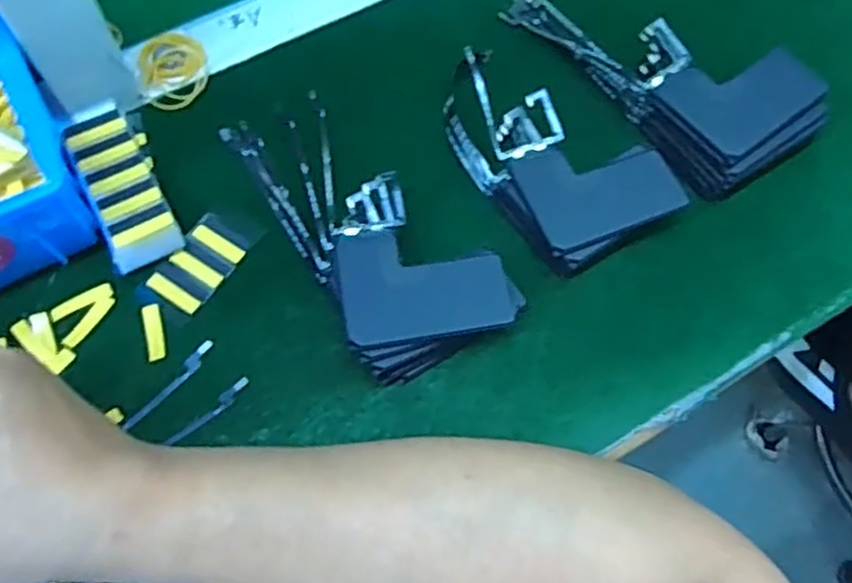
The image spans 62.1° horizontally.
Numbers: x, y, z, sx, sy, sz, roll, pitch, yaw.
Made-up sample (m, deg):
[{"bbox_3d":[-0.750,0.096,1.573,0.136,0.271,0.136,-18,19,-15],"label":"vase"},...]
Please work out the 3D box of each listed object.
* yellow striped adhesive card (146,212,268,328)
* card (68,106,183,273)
[{"bbox_3d":[-0.116,-0.012,0.360,0.031,0.004,0.058,29,66,8],"label":"yellow striped adhesive card"},{"bbox_3d":[-0.157,-0.056,0.366,0.034,0.010,0.093,-23,71,-15],"label":"card"}]

